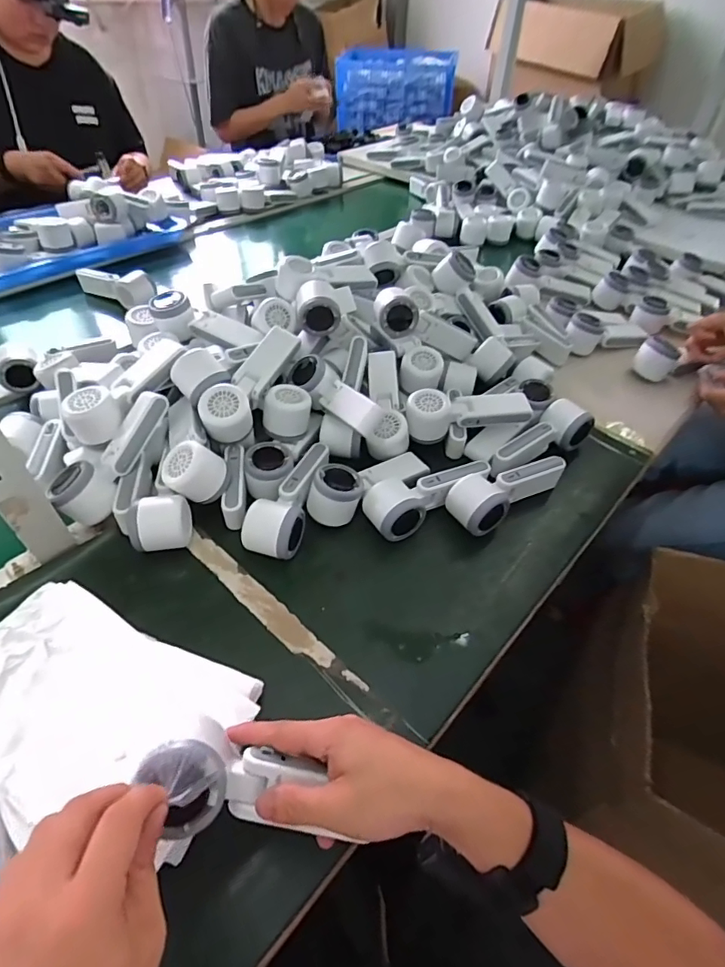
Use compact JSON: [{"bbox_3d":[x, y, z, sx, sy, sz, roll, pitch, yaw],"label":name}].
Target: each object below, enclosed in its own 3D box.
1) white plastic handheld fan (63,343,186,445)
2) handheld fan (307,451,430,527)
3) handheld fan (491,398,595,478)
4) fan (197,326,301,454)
[{"bbox_3d":[-0.285,-0.115,0.609,0.058,0.046,0.165,29,52,22],"label":"white plastic handheld fan"},{"bbox_3d":[0.010,-0.006,0.595,0.165,0.051,0.058,-22,52,-21],"label":"handheld fan"},{"bbox_3d":[0.235,-0.062,0.667,0.168,0.046,0.056,-23,52,-22],"label":"handheld fan"},{"bbox_3d":[-0.137,-0.124,0.616,0.051,0.065,0.169,23,70,17],"label":"fan"}]

